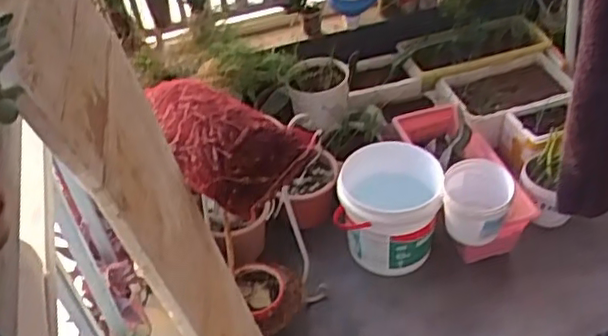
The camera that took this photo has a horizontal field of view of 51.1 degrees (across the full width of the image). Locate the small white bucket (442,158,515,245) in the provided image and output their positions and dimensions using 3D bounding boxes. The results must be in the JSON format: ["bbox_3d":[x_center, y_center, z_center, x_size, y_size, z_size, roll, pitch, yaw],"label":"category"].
[{"bbox_3d":[0.413,0.081,1.527,0.155,0.128,0.168,8,44,16],"label":"small white bucket"}]

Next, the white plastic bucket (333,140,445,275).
[{"bbox_3d":[0.227,0.094,1.697,0.265,0.243,0.282,4,43,11],"label":"white plastic bucket"}]

